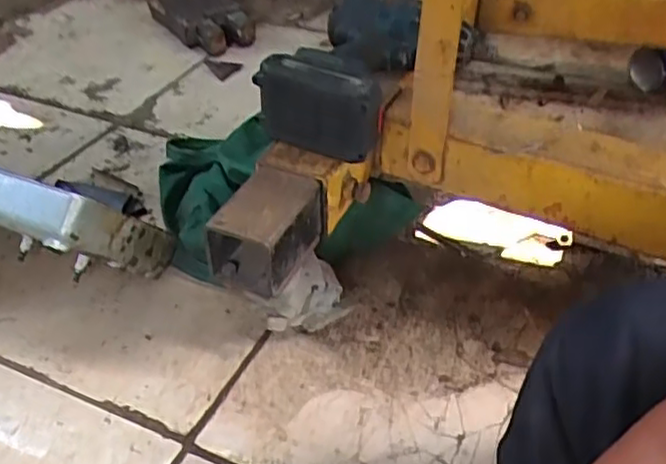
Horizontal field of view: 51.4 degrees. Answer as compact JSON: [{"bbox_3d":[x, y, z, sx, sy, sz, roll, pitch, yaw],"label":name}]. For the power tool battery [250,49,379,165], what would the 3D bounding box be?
[{"bbox_3d":[-0.009,-0.109,0.606,0.109,0.076,0.054,18,41,21],"label":"power tool battery"}]

